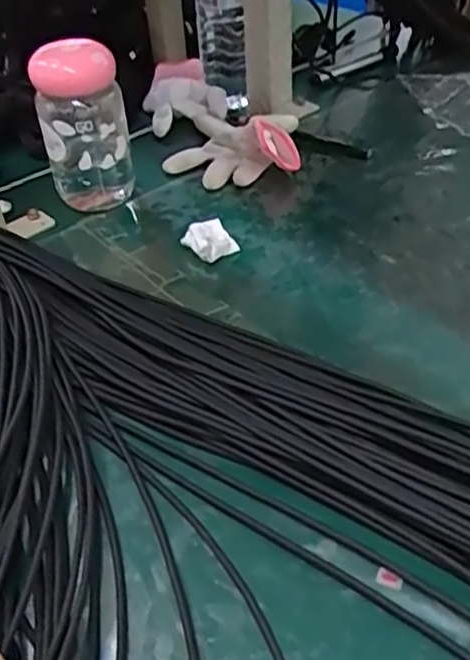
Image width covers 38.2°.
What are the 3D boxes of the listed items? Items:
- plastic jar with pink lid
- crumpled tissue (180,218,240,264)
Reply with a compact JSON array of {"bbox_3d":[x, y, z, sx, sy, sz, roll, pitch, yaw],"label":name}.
[{"bbox_3d":[-0.128,-0.176,0.573,0.072,0.120,0.067,-11,42,-11],"label":"plastic jar with pink lid"},{"bbox_3d":[-0.019,-0.070,0.540,0.037,0.026,0.025,-25,46,-25],"label":"crumpled tissue"}]

